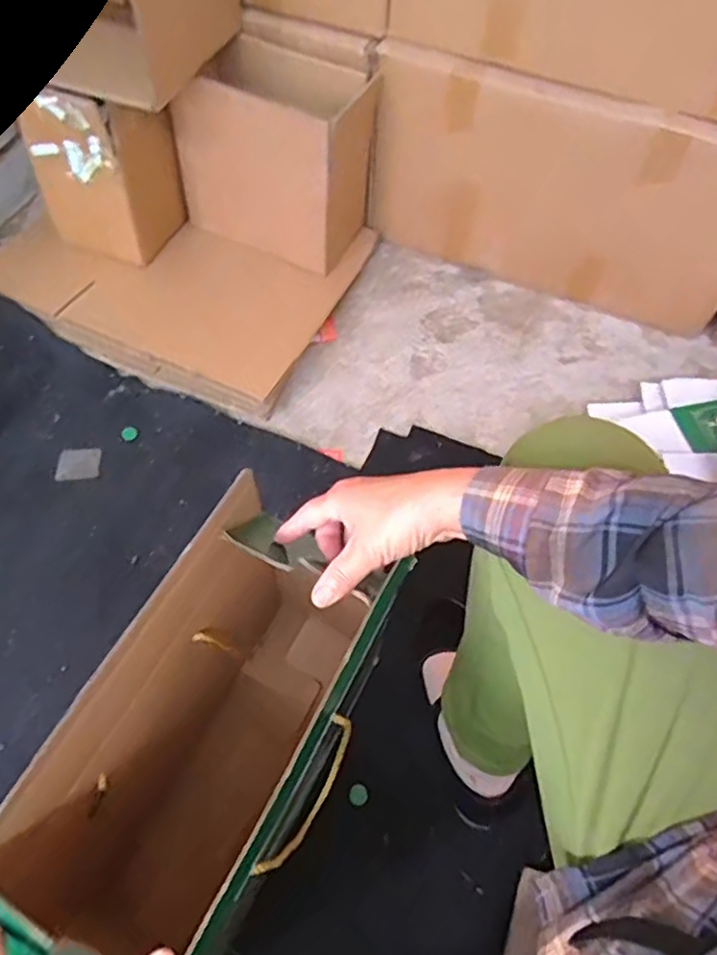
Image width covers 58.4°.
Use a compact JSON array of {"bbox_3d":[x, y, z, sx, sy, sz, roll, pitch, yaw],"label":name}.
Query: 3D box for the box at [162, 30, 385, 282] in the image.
[{"bbox_3d":[-0.127,-0.497,0.990,0.257,0.241,0.166,21,60,12],"label":"box"}]

